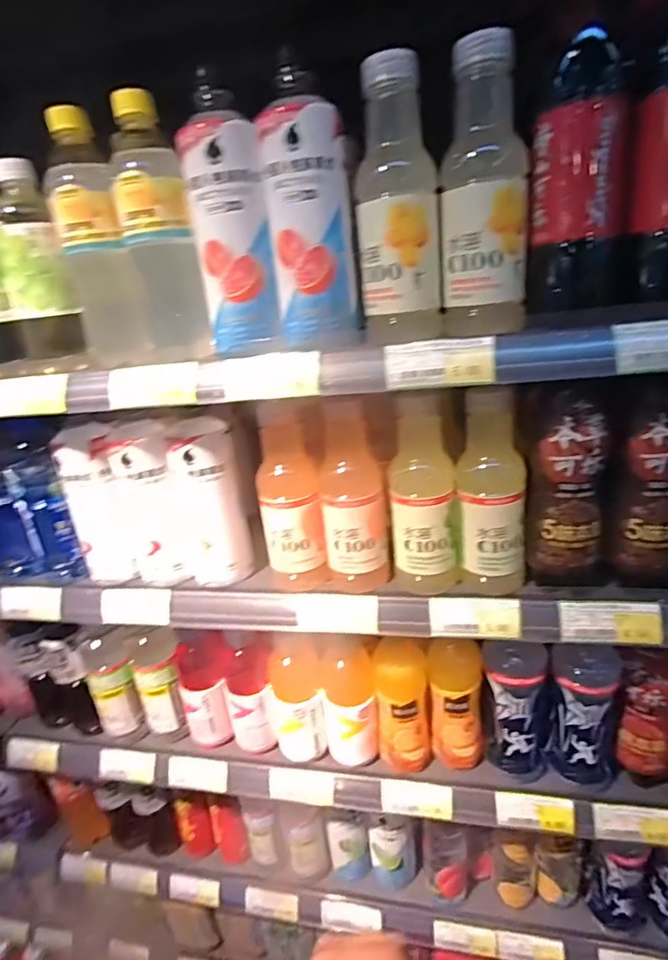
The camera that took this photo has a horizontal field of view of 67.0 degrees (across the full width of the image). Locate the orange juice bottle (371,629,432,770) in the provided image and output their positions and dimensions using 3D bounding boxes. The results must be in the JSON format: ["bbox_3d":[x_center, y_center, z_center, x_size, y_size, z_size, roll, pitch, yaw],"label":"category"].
[{"bbox_3d":[0.085,0.277,0.620,0.067,0.155,0.069,-4,24,7],"label":"orange juice bottle"}]

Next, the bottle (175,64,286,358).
[{"bbox_3d":[-0.087,-0.215,0.421,0.062,0.203,0.059,-10,24,-7],"label":"bottle"}]

